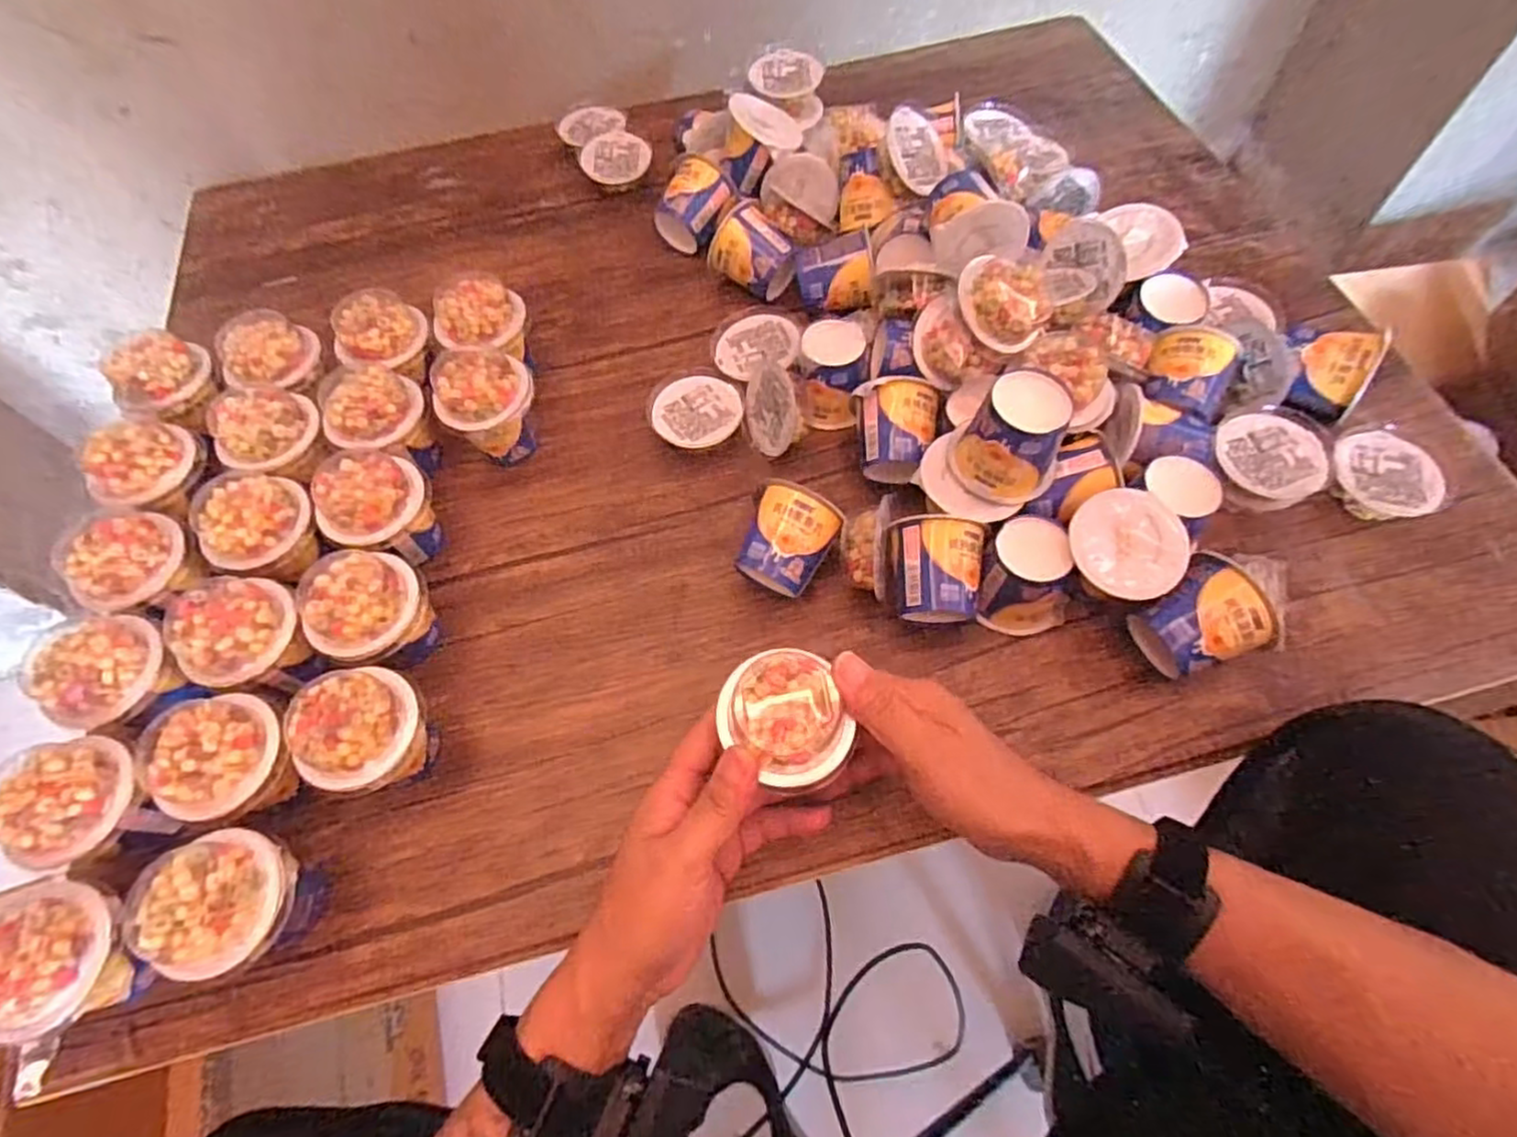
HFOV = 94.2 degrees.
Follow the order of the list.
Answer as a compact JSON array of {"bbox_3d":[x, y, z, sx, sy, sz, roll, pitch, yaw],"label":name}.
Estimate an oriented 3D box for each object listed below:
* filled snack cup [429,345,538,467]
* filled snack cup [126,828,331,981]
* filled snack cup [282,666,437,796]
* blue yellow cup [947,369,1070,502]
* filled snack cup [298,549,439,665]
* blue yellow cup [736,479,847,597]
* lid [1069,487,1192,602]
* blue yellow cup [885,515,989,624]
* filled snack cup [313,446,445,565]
[{"bbox_3d":[-0.201,-0.120,0.529,0.066,0.077,0.061,-1,62,3],"label":"filled snack cup"},{"bbox_3d":[-0.276,0.181,0.381,0.065,0.072,0.064,-1,62,3],"label":"filled snack cup"},{"bbox_3d":[-0.228,0.101,0.420,0.059,0.078,0.067,15,64,11],"label":"filled snack cup"},{"bbox_3d":[0.156,-0.082,0.434,0.067,0.065,0.059,23,66,15],"label":"blue yellow cup"},{"bbox_3d":[-0.245,0.032,0.455,0.072,0.072,0.066,-1,62,3],"label":"filled snack cup"},{"bbox_3d":[0.020,-0.016,0.474,0.059,0.057,0.064,24,66,15],"label":"blue yellow cup"},{"bbox_3d":[0.226,-0.015,0.429,0.065,0.004,0.065,-3,77,11],"label":"lid"},{"bbox_3d":[0.112,0.006,0.461,0.059,0.058,0.058,6,62,6],"label":"blue yellow cup"},{"bbox_3d":[-0.258,-0.037,0.488,0.065,0.077,0.069,-1,62,3],"label":"filled snack cup"}]

